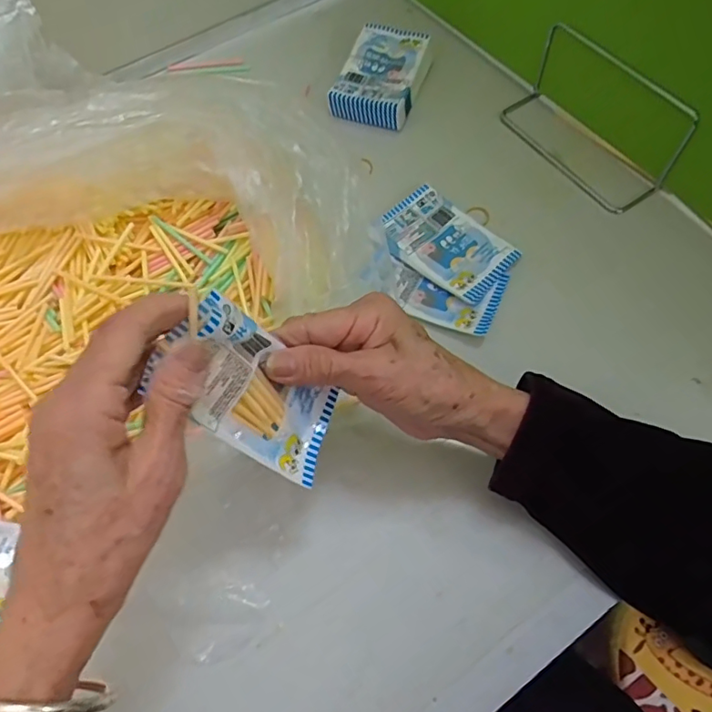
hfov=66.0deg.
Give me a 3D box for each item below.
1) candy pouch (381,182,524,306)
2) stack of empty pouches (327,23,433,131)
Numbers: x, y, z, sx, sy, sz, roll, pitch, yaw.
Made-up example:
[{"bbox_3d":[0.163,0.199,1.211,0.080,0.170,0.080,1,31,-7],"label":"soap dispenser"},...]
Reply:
[{"bbox_3d":[0.071,-0.093,0.443,0.109,0.010,0.068,40,71,18],"label":"candy pouch"},{"bbox_3d":[0.025,-0.264,0.518,0.072,0.025,0.109,18,66,9],"label":"stack of empty pouches"}]

